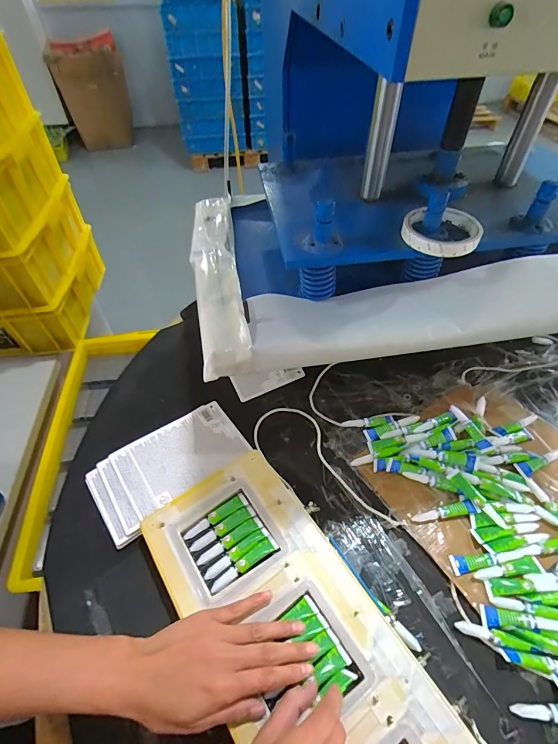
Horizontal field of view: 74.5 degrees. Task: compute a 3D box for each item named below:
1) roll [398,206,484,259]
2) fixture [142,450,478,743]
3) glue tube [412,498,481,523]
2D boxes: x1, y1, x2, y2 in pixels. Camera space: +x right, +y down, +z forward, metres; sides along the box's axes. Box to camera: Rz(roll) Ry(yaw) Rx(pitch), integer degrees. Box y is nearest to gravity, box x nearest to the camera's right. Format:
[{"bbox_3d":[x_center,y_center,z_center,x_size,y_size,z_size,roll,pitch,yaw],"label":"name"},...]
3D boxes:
[{"bbox_3d":[0.195,-0.171,0.445,0.088,0.018,0.084,-1,51,1],"label":"roll"},{"bbox_3d":[0.027,0.283,0.357,0.168,0.027,0.427,-29,56,-20],"label":"fixture"},{"bbox_3d":[0.204,0.174,0.452,0.077,0.014,0.017,-9,51,-5],"label":"glue tube"}]

